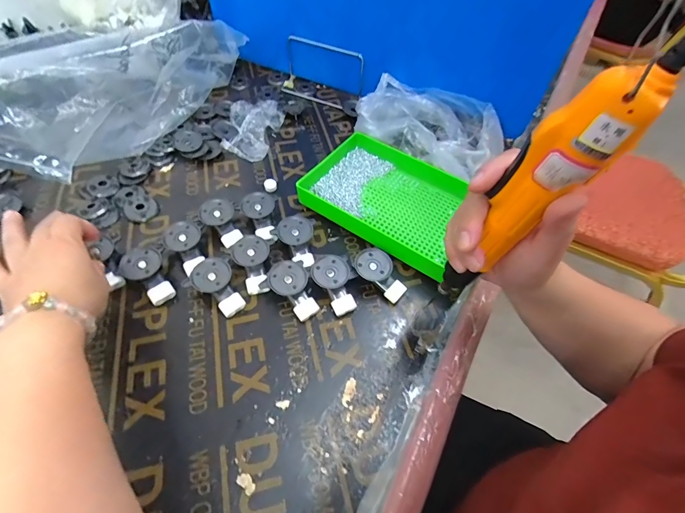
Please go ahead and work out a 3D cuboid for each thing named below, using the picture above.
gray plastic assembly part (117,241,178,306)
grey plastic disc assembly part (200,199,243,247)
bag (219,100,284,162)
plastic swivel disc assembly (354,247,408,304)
[{"bbox_3d":[-0.222,0.022,0.399,0.047,0.016,0.069,-24,81,-24],"label":"gray plastic assembly part"},{"bbox_3d":[-0.153,-0.040,0.443,0.041,0.032,0.066,-20,58,-17],"label":"grey plastic disc assembly part"},{"bbox_3d":[-0.144,-0.209,0.562,0.086,0.029,0.125,1,55,-3],"label":"bag"},{"bbox_3d":[0.046,0.021,0.411,0.065,0.030,0.041,27,58,15],"label":"plastic swivel disc assembly"}]

